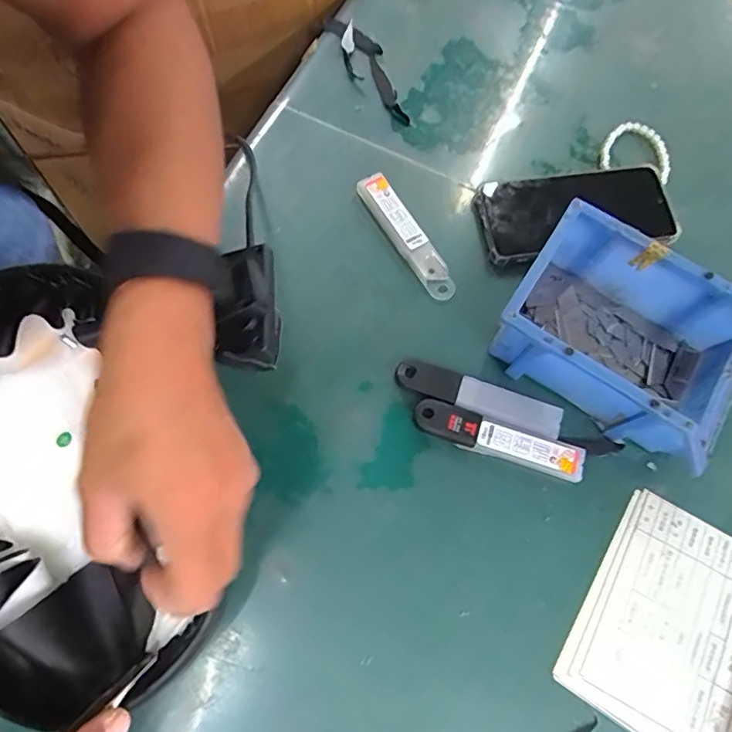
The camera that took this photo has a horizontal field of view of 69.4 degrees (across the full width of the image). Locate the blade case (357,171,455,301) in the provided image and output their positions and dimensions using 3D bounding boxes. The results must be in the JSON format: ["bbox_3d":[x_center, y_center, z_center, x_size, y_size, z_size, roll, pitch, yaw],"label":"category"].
[{"bbox_3d":[0.034,-0.111,0.447,0.025,0.016,0.125,-30,74,-11],"label":"blade case"}]

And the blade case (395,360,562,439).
[{"bbox_3d":[0.085,0.025,0.403,0.125,0.011,0.026,18,72,5],"label":"blade case"}]

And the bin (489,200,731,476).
[{"bbox_3d":[0.193,-0.020,0.387,0.174,0.069,0.114,33,73,9],"label":"bin"}]

